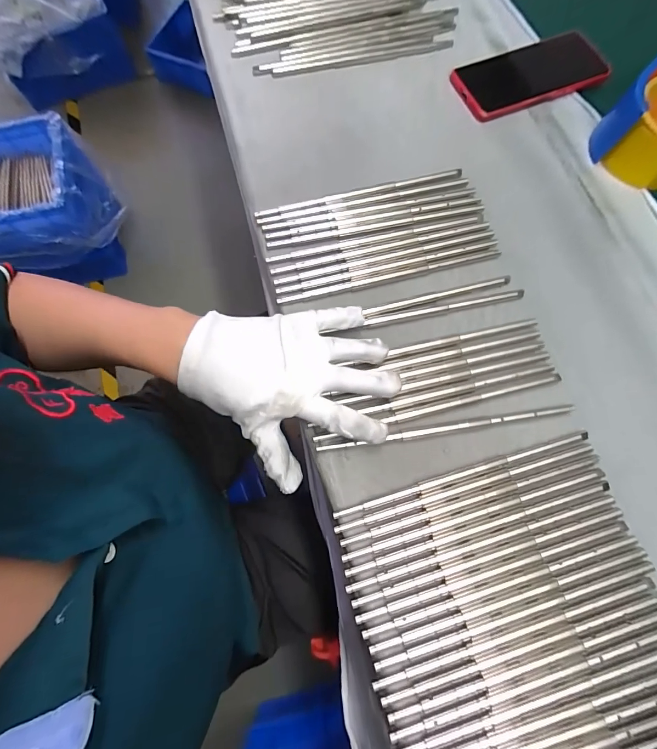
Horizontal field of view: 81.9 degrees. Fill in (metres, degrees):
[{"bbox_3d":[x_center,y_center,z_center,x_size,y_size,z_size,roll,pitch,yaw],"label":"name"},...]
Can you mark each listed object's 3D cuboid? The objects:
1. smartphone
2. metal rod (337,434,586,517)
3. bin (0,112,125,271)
[{"bbox_3d":[0.229,-0.343,0.430,0.159,0.017,0.078,-17,73,-4],"label":"smartphone"},{"bbox_3d":[0.106,0.078,0.296,0.209,0.004,0.007,-16,73,-4],"label":"metal rod"},{"bbox_3d":[-0.843,-0.486,1.032,0.438,0.183,0.296,-19,74,-4],"label":"bin"}]

